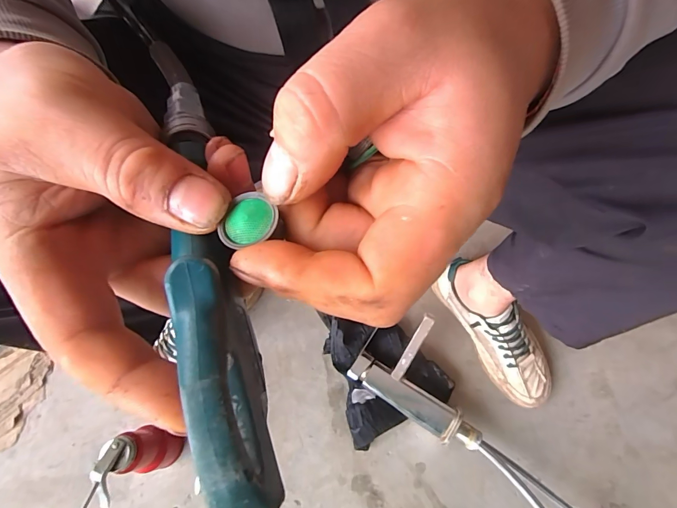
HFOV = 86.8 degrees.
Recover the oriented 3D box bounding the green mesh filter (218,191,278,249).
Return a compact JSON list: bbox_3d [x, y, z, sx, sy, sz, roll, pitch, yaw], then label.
[{"bbox_3d":[-0.030,-0.012,0.116,0.019,0.004,0.018,-13,68,-5],"label":"green mesh filter"}]

